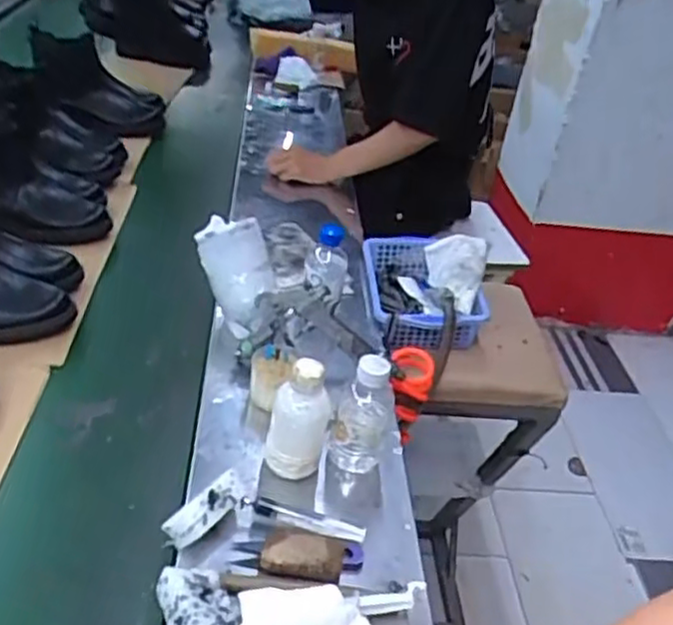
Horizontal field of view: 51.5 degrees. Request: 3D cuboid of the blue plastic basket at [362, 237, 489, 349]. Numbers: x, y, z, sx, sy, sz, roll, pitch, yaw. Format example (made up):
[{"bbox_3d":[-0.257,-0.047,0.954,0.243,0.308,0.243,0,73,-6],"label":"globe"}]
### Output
[{"bbox_3d":[0.126,-0.035,1.068,0.162,0.062,0.248,1,36,-8],"label":"blue plastic basket"}]

